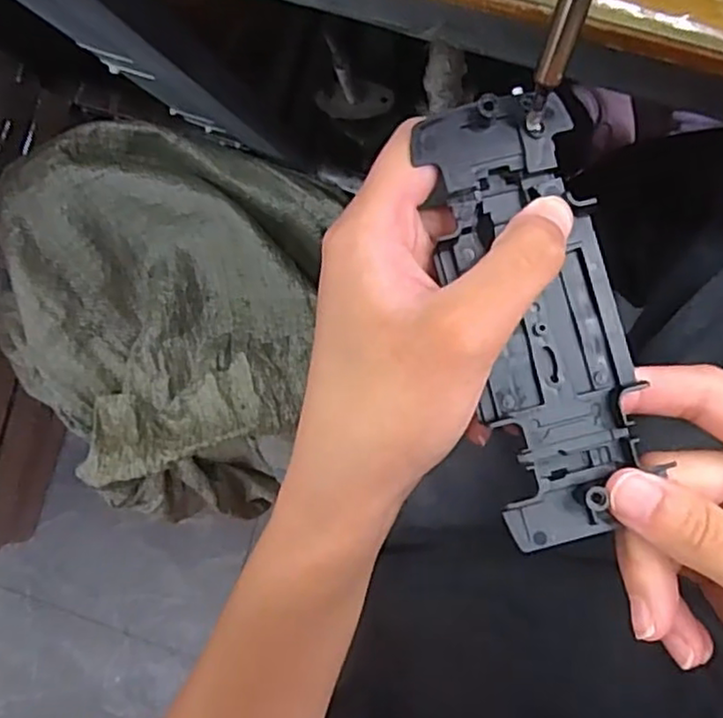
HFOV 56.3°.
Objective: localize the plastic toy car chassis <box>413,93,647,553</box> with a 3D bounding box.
[{"bbox_3d":[0.051,-0.012,0.195,0.043,0.012,0.125,-13,88,10],"label":"plastic toy car chassis"}]

